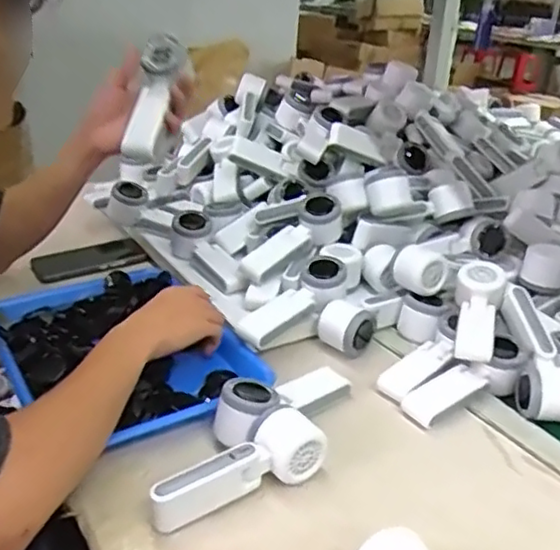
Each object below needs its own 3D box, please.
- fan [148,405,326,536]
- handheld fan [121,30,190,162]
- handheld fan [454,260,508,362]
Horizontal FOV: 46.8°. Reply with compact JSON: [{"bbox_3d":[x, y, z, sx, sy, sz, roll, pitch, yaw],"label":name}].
[{"bbox_3d":[-0.041,0.169,0.583,0.159,0.055,0.054,-12,29,-25],"label":"fan"},{"bbox_3d":[-0.154,-0.221,0.801,0.050,0.163,0.039,8,-15,13],"label":"handheld fan"},{"bbox_3d":[0.235,0.039,0.763,0.057,0.047,0.163,11,27,15],"label":"handheld fan"}]

